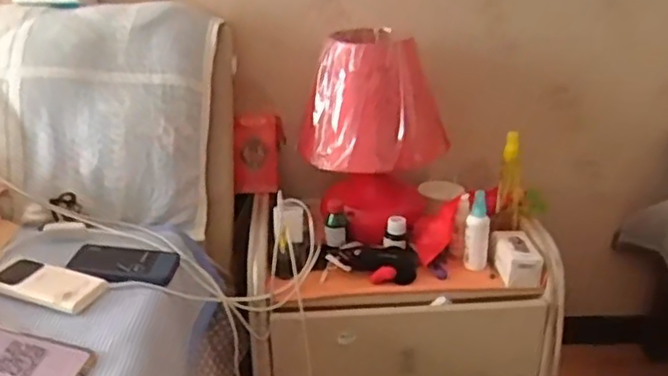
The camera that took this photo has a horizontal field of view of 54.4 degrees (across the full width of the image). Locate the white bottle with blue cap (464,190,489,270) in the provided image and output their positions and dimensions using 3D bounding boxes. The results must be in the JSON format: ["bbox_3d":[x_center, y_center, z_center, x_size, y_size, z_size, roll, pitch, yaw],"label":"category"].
[{"bbox_3d":[0.240,0.071,1.083,0.037,0.128,0.037,8,25,16],"label":"white bottle with blue cap"}]

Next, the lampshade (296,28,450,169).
[{"bbox_3d":[0.069,-0.164,1.153,0.246,0.202,0.227,0,24,0],"label":"lampshade"}]

